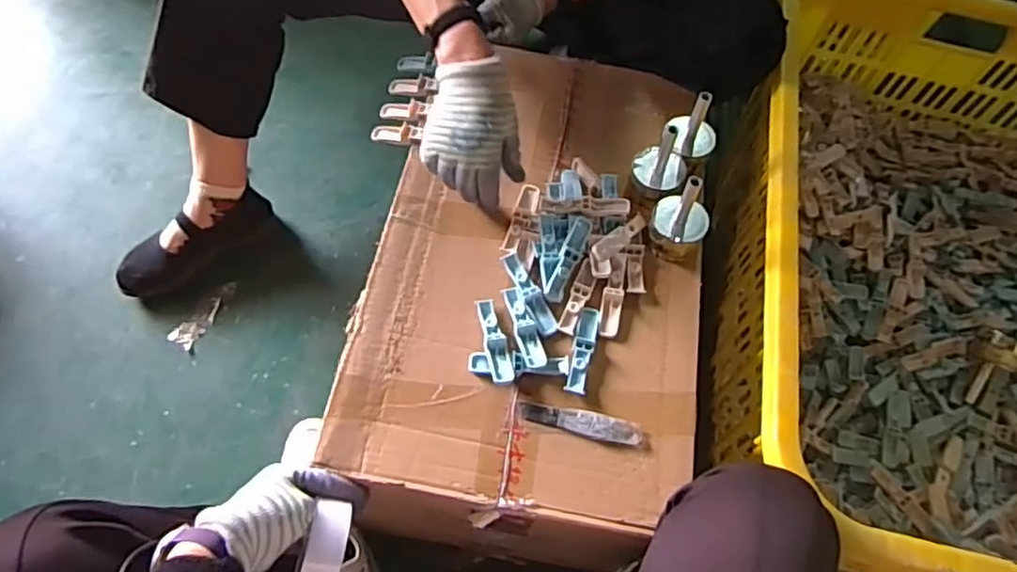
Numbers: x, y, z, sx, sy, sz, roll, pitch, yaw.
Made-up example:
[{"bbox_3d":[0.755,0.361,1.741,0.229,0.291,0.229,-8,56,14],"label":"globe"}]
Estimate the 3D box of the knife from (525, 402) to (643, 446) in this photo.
[{"bbox_3d":[0.070,0.132,0.631,0.114,0.007,0.026,10,63,1],"label":"knife"}]

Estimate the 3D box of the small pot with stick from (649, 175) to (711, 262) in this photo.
[{"bbox_3d":[0.183,-0.075,0.690,0.055,0.091,0.057,2,63,-3],"label":"small pot with stick"}]

